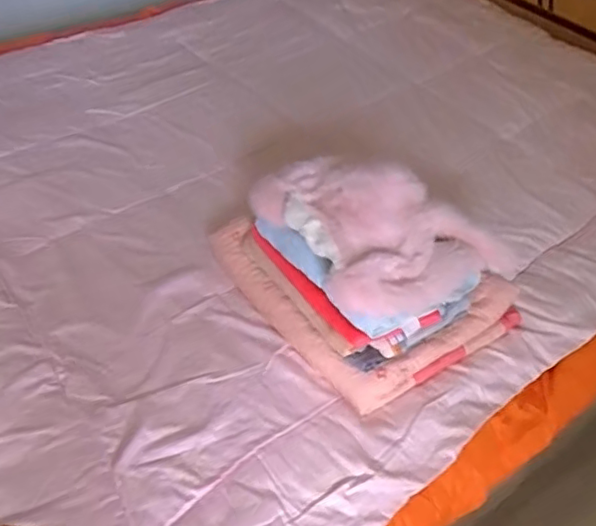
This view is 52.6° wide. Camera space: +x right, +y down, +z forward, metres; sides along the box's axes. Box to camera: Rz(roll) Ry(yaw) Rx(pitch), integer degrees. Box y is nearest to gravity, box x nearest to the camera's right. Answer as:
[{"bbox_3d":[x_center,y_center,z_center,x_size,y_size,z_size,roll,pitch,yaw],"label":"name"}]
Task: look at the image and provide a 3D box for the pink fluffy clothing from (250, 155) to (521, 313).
[{"bbox_3d":[0.149,-0.087,1.074,0.327,0.110,0.386,-22,50,-24],"label":"pink fluffy clothing"}]

